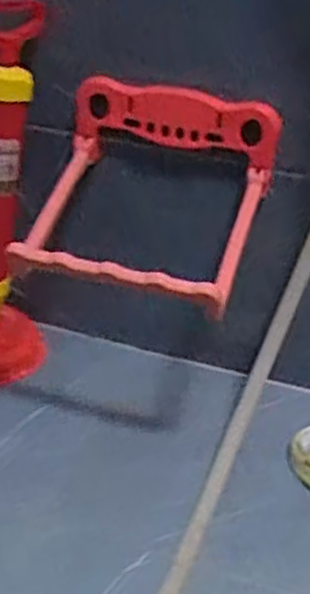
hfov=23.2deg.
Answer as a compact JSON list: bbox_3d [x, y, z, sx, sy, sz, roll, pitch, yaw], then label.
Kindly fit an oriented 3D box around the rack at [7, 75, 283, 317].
[{"bbox_3d":[-0.006,-0.114,0.749,0.219,0.131,0.216,12,33,11],"label":"rack"}]

